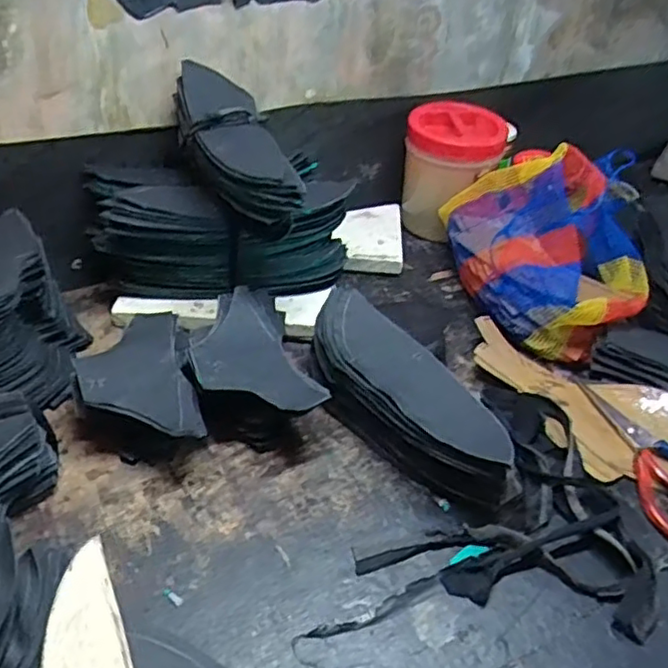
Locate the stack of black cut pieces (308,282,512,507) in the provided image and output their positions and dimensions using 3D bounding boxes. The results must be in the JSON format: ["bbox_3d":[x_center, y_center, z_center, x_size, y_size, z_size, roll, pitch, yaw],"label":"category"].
[{"bbox_3d":[0.059,0.058,0.548,0.076,0.076,0.223,-21,45,-29],"label":"stack of black cut pieces"}]

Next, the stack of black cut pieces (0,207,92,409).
[{"bbox_3d":[-0.306,-0.035,0.599,0.112,0.103,0.210,-17,43,-25],"label":"stack of black cut pieces"}]

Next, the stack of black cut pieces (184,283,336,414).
[{"bbox_3d":[-0.074,0.028,0.573,0.100,0.074,0.170,-6,40,-13],"label":"stack of black cut pieces"}]

